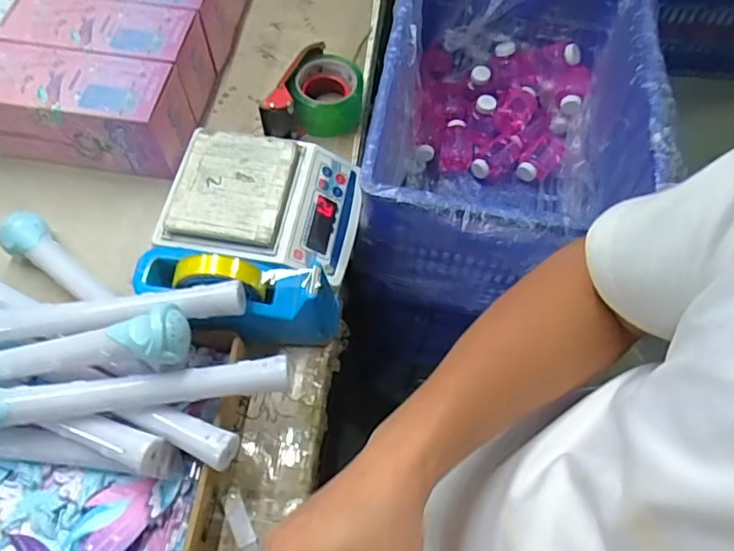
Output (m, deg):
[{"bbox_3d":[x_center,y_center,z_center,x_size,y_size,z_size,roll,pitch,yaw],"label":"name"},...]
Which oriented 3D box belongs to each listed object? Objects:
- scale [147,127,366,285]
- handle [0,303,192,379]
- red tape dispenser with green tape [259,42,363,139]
[{"bbox_3d":[-0.123,-0.087,0.654,0.227,0.064,0.174,4,62,0],"label":"scale"},{"bbox_3d":[-0.318,0.077,0.508,0.316,0.039,0.051,-10,62,8],"label":"handle"},{"bbox_3d":[-0.065,-0.237,0.742,0.098,0.074,0.136,24,64,10],"label":"red tape dispenser with green tape"}]

